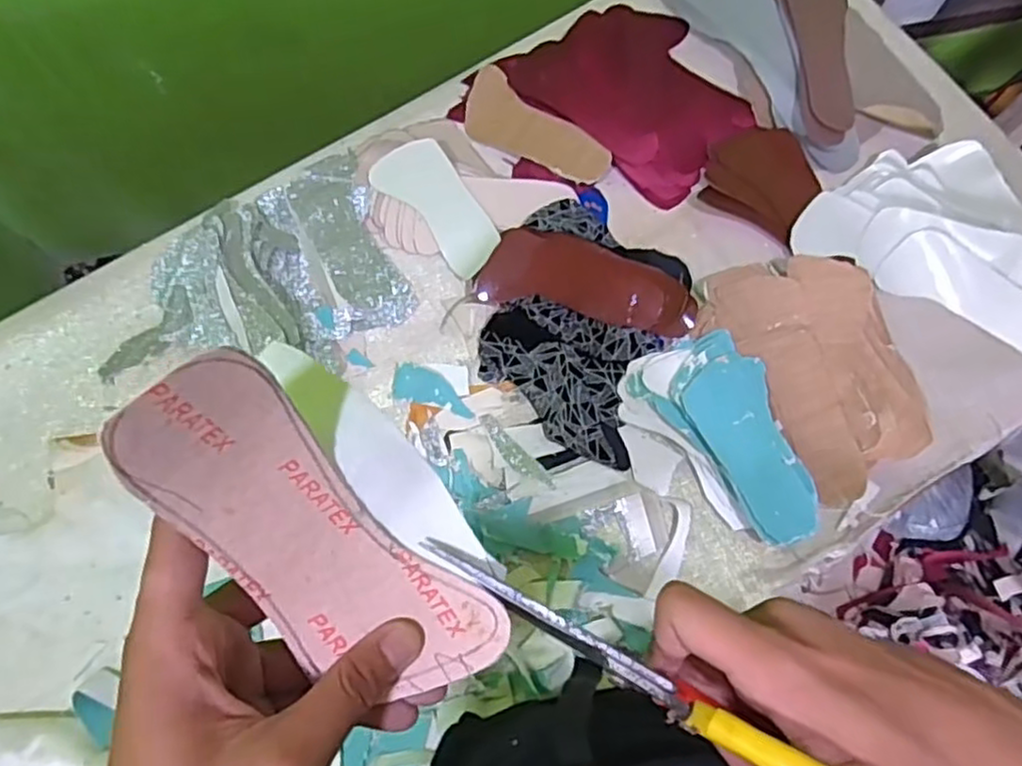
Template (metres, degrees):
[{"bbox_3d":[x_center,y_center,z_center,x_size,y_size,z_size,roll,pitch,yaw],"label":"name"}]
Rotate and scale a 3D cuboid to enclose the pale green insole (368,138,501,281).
[{"bbox_3d":[-0.070,-0.178,0.698,0.069,0.006,0.155,-45,76,12],"label":"pale green insole"}]

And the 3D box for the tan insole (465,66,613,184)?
[{"bbox_3d":[0.020,-0.255,0.733,0.169,0.008,0.067,40,104,11],"label":"tan insole"}]

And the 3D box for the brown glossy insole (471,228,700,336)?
[{"bbox_3d":[0.071,-0.096,0.667,0.199,0.036,0.070,13,73,4],"label":"brown glossy insole"}]

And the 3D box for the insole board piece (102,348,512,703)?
[{"bbox_3d":[-0.065,0.054,0.234,0.056,0.035,0.147,-44,120,-12],"label":"insole board piece"}]

